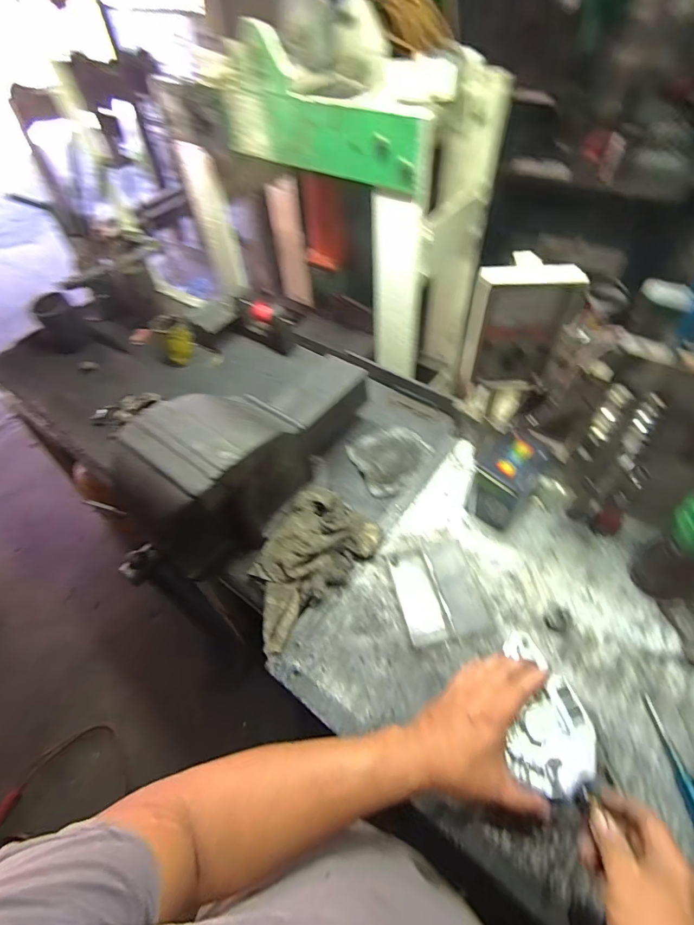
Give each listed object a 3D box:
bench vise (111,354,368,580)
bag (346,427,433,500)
[{"bbox_3d":[-0.173,-0.038,0.813,0.197,0.264,0.527,25,58,21],"label":"bench vise"},{"bbox_3d":[0.101,-0.010,0.942,0.166,0.018,0.169,-22,54,-12],"label":"bag"}]

